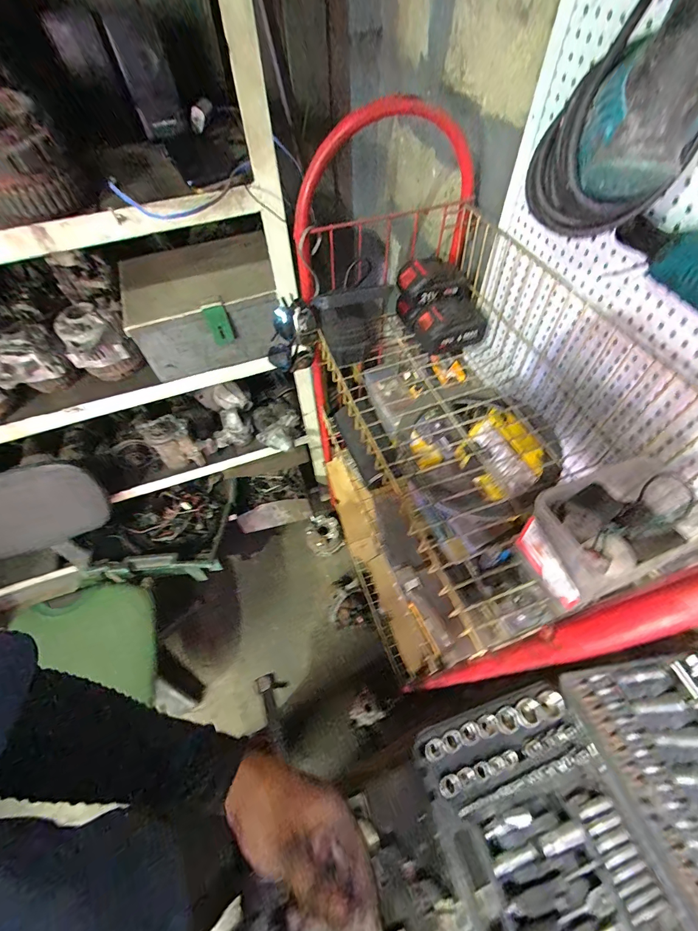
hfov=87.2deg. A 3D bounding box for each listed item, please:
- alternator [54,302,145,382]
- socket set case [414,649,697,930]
[{"bbox_3d":[-0.518,-0.247,0.768,0.123,0.136,0.116,-1,59,1],"label":"alternator"},{"bbox_3d":[0.348,0.493,0.452,0.377,0.270,0.374,-17,60,-9],"label":"socket set case"}]

